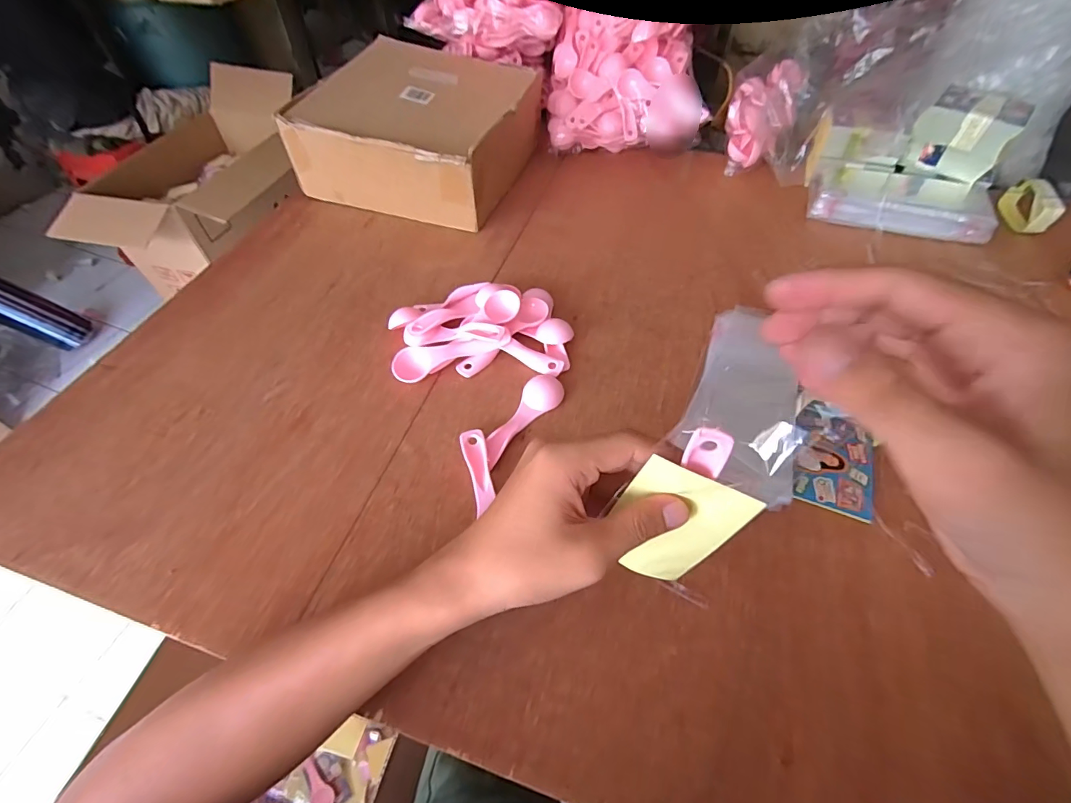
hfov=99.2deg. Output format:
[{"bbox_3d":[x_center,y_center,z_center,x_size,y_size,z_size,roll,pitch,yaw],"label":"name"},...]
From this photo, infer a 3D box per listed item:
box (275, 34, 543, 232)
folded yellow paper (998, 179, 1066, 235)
[{"bbox_3d":[-0.157,-0.374,0.635,0.275,0.105,0.267,15,56,13],"label":"box"},{"bbox_3d":[0.629,-0.249,0.579,0.025,0.048,0.096,10,42,10],"label":"folded yellow paper"}]

